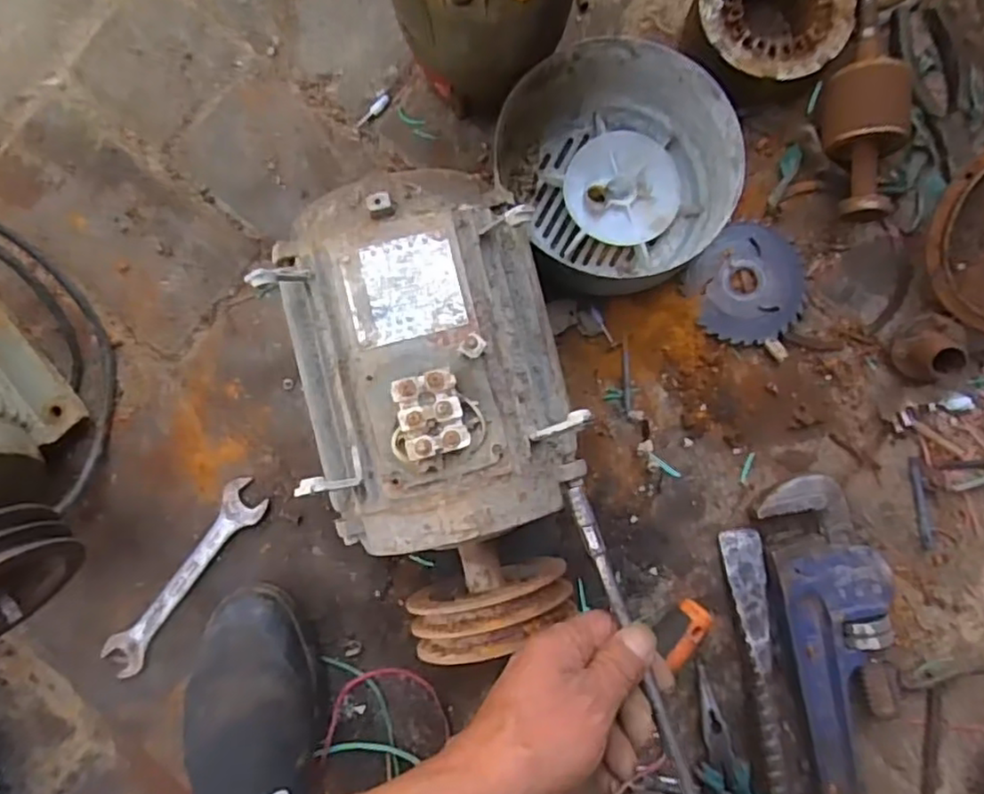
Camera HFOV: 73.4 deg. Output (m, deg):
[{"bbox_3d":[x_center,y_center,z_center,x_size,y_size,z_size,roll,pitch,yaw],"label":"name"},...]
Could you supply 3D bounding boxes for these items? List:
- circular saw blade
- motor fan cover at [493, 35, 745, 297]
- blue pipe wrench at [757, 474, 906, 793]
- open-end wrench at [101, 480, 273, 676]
[{"bbox_3d":[0.206,-0.090,0.527,0.098,0.008,0.087,-41,82,-5],"label":"circular saw blade"},{"bbox_3d":[0.099,-0.172,0.504,0.149,0.073,0.170,-26,86,0],"label":"motor fan cover"},{"bbox_3d":[0.269,0.229,0.491,0.077,0.034,0.336,-11,86,1],"label":"blue pipe wrench"},{"bbox_3d":[-0.243,0.144,0.523,0.036,0.012,0.176,36,88,4],"label":"open-end wrench"}]

